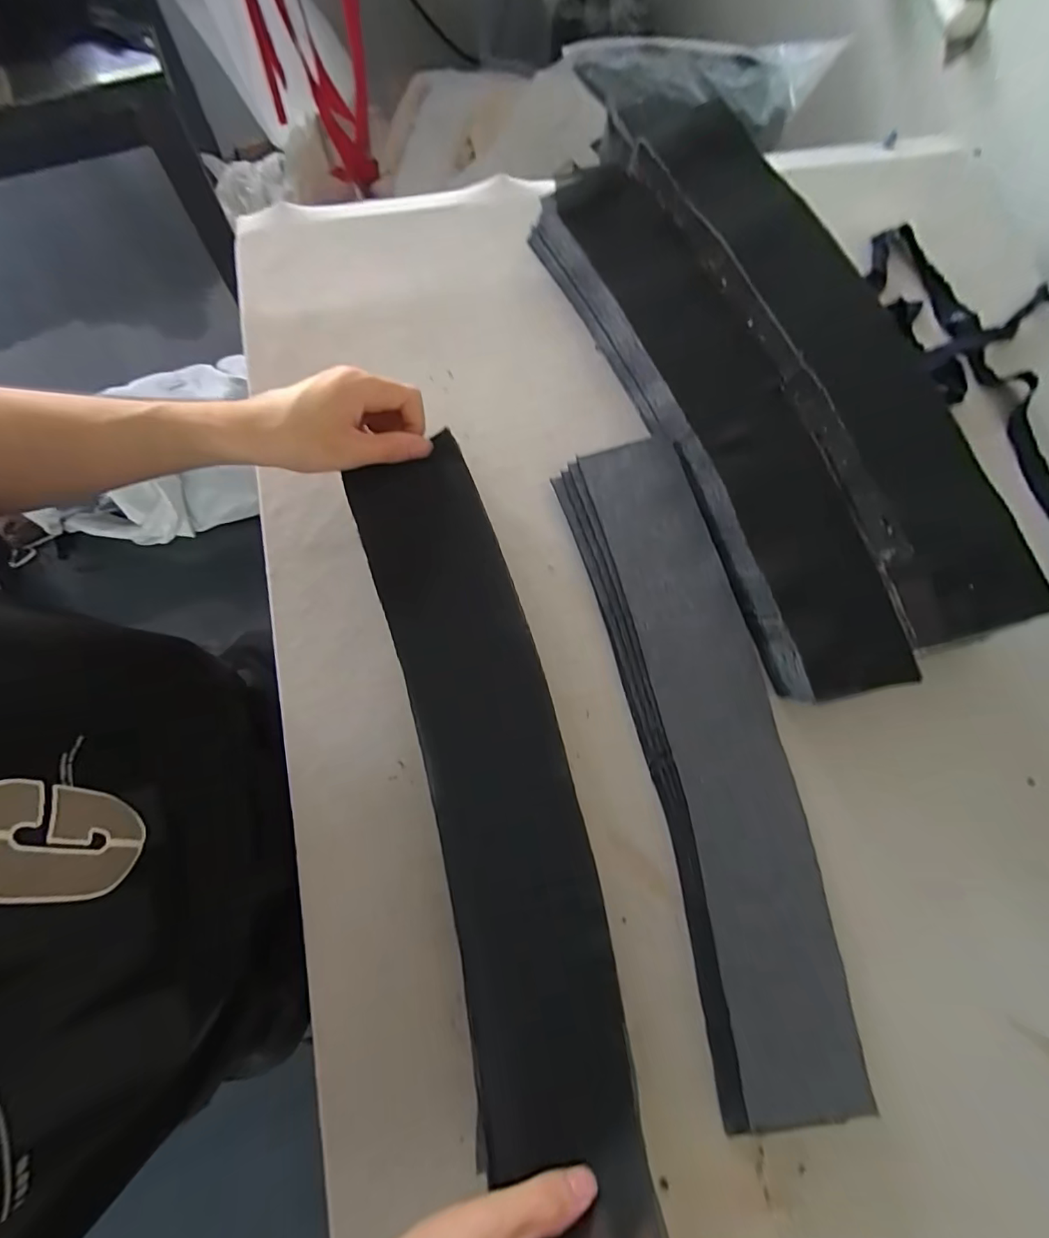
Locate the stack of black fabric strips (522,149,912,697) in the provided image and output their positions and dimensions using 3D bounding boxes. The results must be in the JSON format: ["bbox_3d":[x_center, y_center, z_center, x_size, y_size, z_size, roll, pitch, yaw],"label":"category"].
[{"bbox_3d":[0.169,-0.172,0.421,0.113,0.063,0.485,-23,80,-6],"label":"stack of black fabric strips"}]

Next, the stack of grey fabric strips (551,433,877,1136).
[{"bbox_3d":[0.139,0.099,0.383,0.102,0.034,0.500,-13,79,-4],"label":"stack of grey fabric strips"}]

